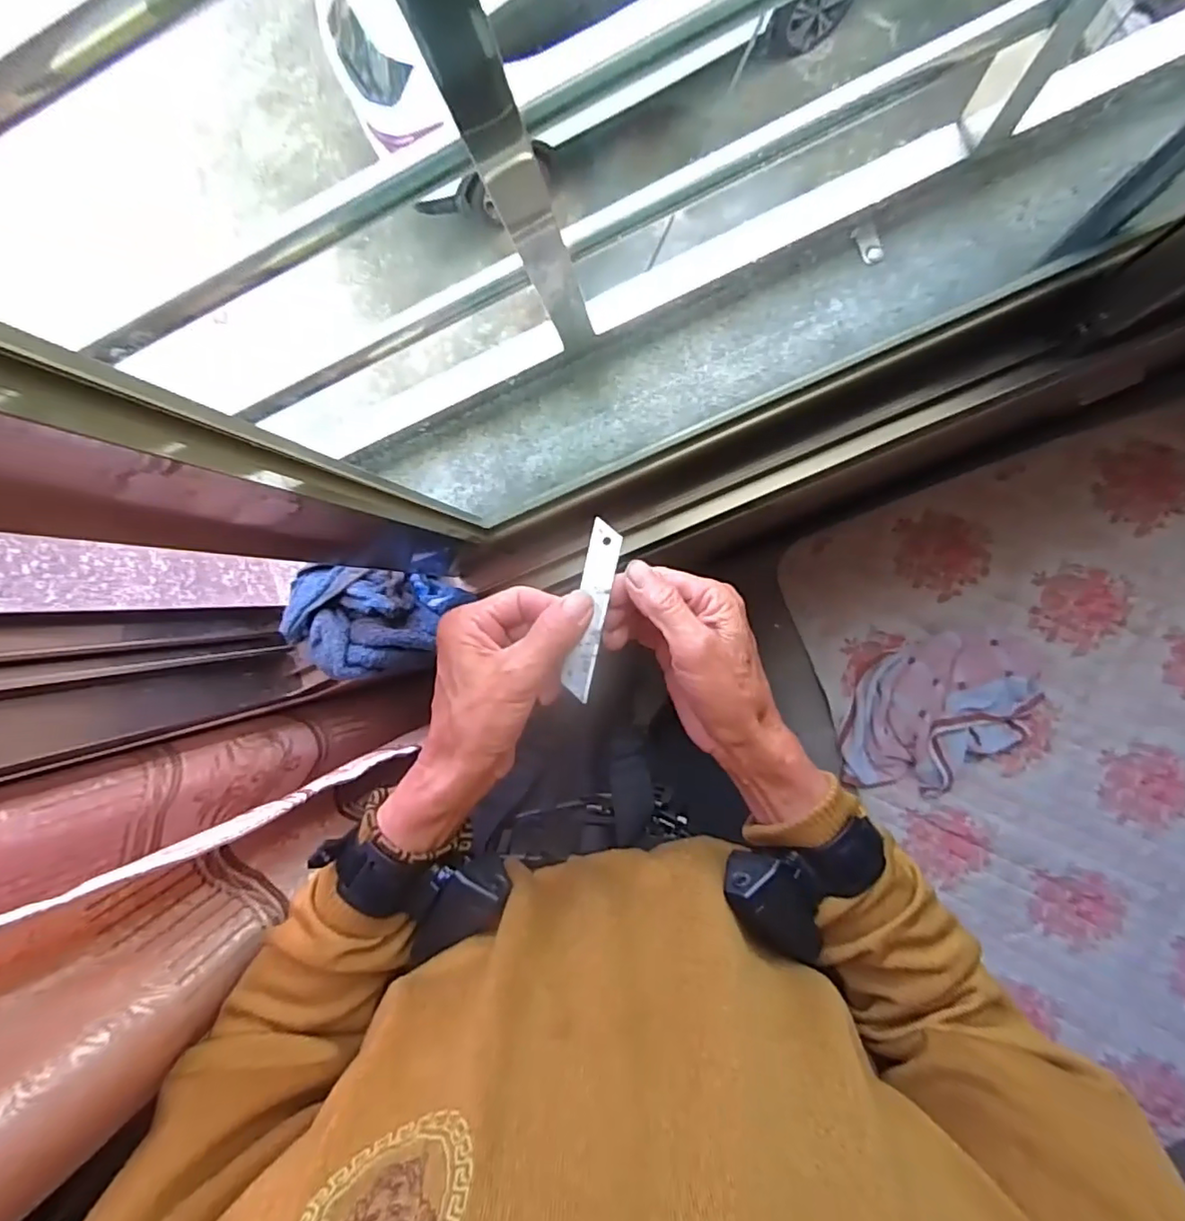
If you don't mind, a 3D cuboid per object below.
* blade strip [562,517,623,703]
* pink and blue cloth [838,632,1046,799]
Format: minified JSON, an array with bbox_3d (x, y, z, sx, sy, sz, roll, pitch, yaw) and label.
[{"bbox_3d":[-0.001,-0.001,0.341,0.018,0.004,0.101,12,83,8],"label":"blade strip"},{"bbox_3d":[0.516,0.155,0.883,0.264,0.046,0.245,5,92,9],"label":"pink and blue cloth"}]

